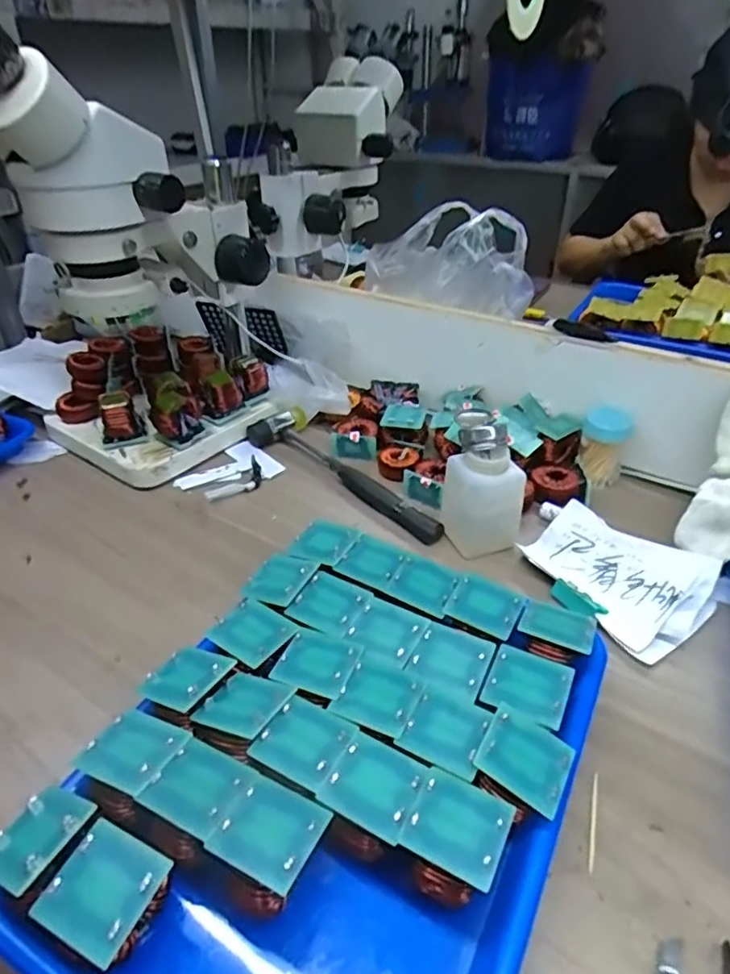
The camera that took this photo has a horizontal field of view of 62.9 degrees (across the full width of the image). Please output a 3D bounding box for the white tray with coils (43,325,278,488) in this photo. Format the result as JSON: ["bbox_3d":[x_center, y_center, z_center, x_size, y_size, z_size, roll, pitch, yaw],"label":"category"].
[{"bbox_3d":[-0.228,-0.107,0.695,0.190,0.091,0.220,26,42,33],"label":"white tray with coils"}]

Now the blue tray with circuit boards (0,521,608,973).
[{"bbox_3d":[-0.012,0.154,0.353,0.248,0.053,0.320,18,40,24],"label":"blue tray with circuit boards"}]

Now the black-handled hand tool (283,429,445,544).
[{"bbox_3d":[-0.012,-0.008,0.625,0.030,0.019,0.246,-27,43,-31],"label":"black-handled hand tool"}]

